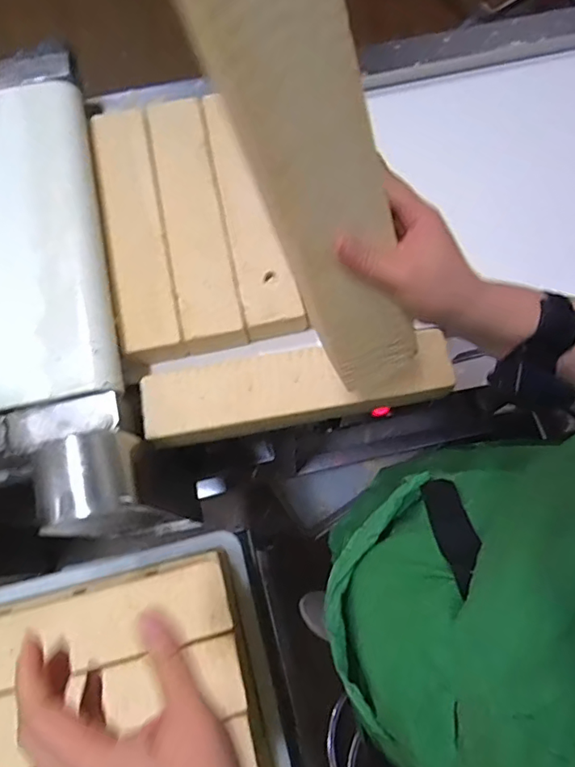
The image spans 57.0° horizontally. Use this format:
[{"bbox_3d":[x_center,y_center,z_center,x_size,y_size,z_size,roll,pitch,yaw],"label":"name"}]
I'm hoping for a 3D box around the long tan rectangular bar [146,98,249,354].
[{"bbox_3d":[-0.123,-0.219,0.694,0.075,0.047,0.351,-12,78,2],"label":"long tan rectangular bar"}]

